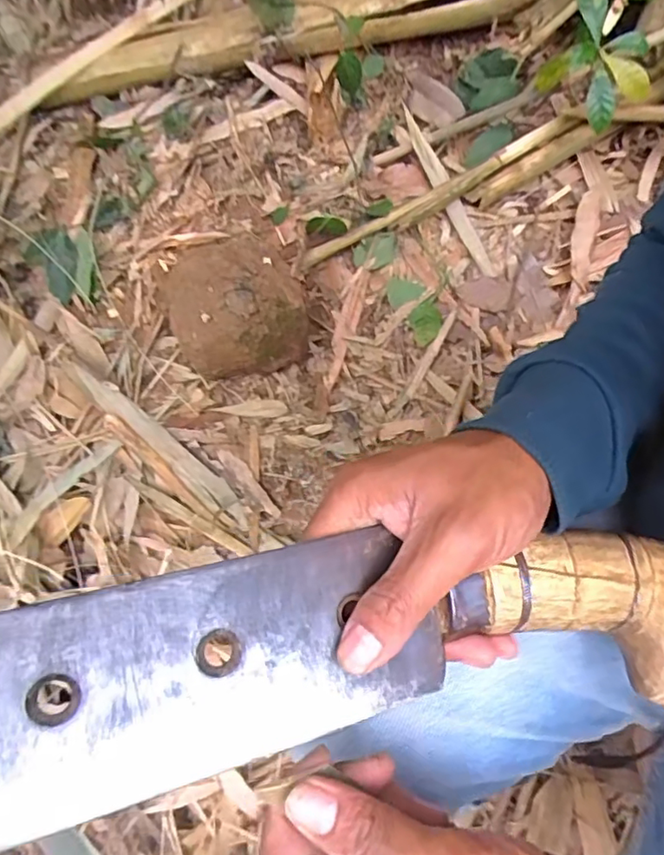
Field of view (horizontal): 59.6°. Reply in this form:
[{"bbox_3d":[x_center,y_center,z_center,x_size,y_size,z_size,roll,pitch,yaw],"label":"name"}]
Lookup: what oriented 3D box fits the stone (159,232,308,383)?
[{"bbox_3d":[-0.115,-0.142,0.696,0.154,0.113,0.143,-17,65,-4],"label":"stone"}]

